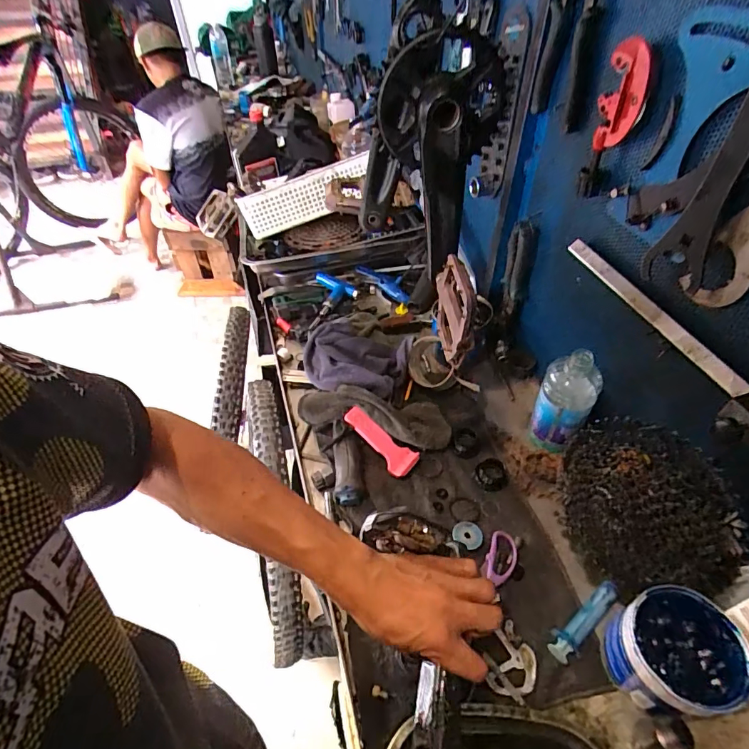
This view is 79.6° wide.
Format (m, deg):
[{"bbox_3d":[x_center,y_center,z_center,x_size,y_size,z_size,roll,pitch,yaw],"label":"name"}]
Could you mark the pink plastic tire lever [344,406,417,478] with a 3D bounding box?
[{"bbox_3d":[0.006,0.094,0.645,0.118,0.014,0.040,43,56,6],"label":"pink plastic tire lever"}]

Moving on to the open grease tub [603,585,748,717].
[{"bbox_3d":[0.296,0.280,0.452,0.101,0.093,0.095,-1,45,1],"label":"open grease tub"}]

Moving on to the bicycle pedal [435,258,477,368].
[{"bbox_3d":[0.089,-0.069,0.488,0.025,0.098,0.103,-3,45,-2],"label":"bicycle pedal"}]

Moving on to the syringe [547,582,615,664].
[{"bbox_3d":[0.237,0.275,0.503,0.108,0.018,0.027,-30,52,-25],"label":"syringe"}]

